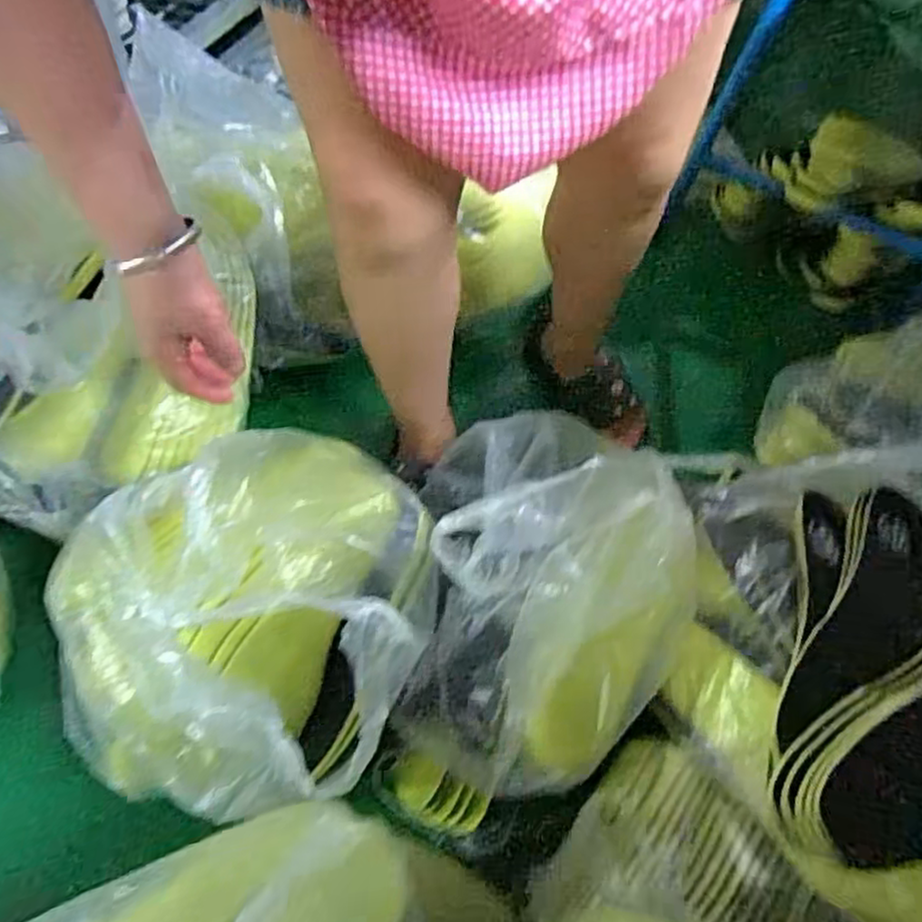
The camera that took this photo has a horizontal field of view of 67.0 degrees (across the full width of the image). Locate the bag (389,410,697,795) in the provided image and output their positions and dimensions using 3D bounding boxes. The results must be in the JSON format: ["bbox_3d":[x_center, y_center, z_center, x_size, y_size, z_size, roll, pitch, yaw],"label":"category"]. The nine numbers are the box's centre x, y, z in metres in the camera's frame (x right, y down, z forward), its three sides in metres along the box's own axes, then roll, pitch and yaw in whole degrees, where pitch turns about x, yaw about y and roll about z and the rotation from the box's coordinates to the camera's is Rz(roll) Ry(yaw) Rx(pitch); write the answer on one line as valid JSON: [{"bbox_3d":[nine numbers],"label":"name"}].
[{"bbox_3d":[0.073,0.092,0.591,0.224,0.168,0.330,1,61,-1],"label":"bag"}]

